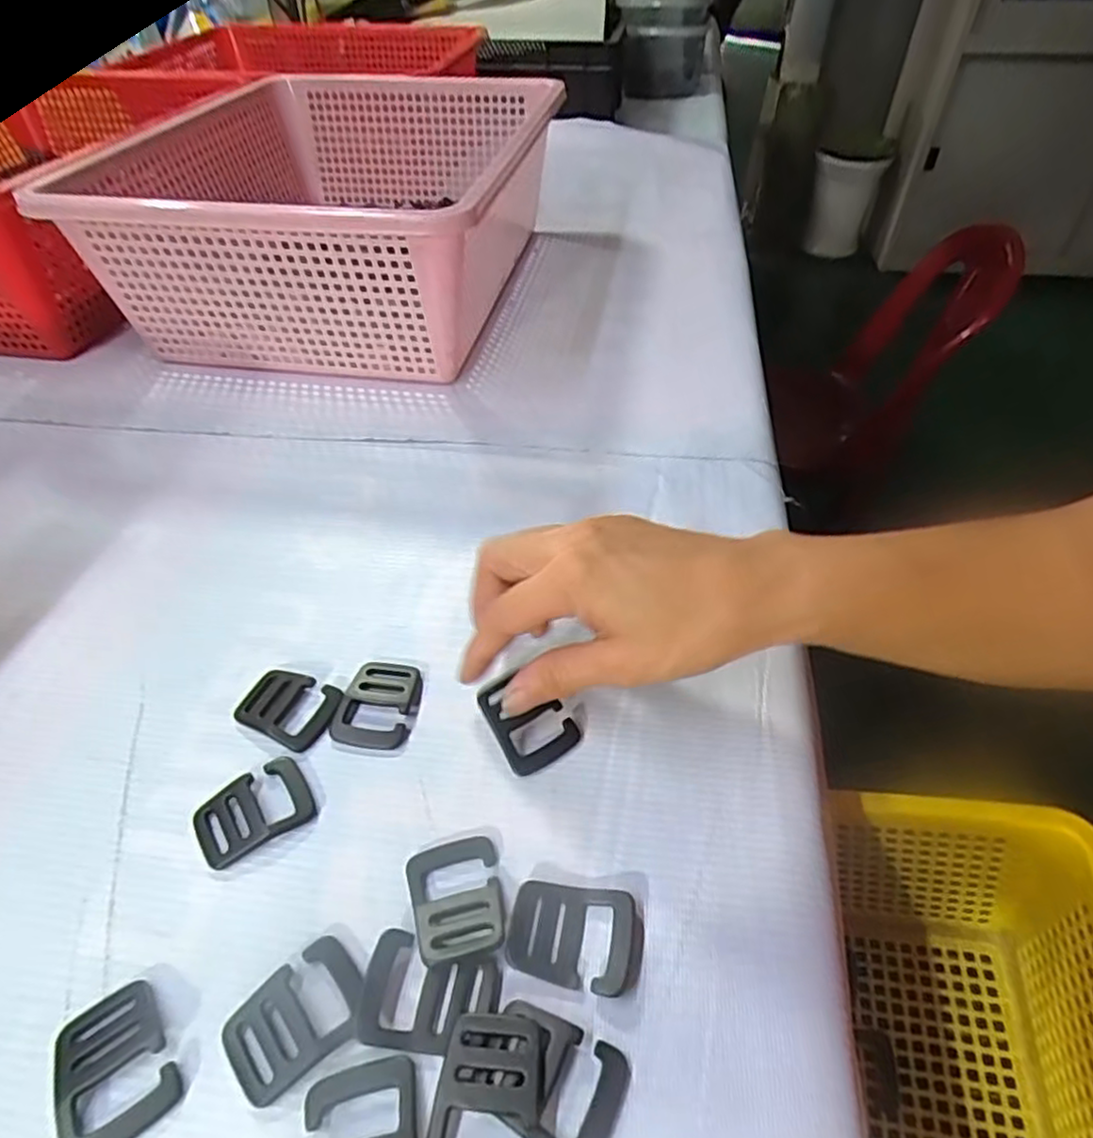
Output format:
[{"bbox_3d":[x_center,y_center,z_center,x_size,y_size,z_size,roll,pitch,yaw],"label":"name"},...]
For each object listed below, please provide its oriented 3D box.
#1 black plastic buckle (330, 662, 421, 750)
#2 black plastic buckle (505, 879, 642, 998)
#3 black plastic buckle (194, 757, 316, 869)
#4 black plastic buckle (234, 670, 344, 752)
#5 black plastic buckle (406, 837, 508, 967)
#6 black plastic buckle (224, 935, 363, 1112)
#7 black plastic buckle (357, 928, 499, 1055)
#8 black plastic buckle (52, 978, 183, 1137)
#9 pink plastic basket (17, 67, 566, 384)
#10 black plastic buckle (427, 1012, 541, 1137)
[{"bbox_3d":[-0.076,0.060,0.302,0.034,0.004,0.044,6,46,7],"label":"black plastic buckle"},{"bbox_3d":[0.010,0.127,0.233,0.045,0.005,0.032,6,46,7],"label":"black plastic buckle"},{"bbox_3d":[-0.117,0.096,0.268,0.043,0.005,0.032,-25,51,-22],"label":"black plastic buckle"},{"bbox_3d":[-0.116,0.061,0.301,0.042,0.005,0.032,20,49,19],"label":"black plastic buckle"},{"bbox_3d":[-0.033,0.118,0.243,0.032,0.007,0.041,-11,47,-10],"label":"black plastic buckle"},{"bbox_3d":[-0.081,0.146,0.218,0.042,0.006,0.032,-31,53,-26],"label":"black plastic buckle"},{"bbox_3d":[-0.039,0.140,0.221,0.042,0.006,0.032,4,46,5],"label":"black plastic buckle"},{"bbox_3d":[-0.137,0.156,0.210,0.033,0.006,0.044,-27,51,-23],"label":"black plastic buckle"},{"bbox_3d":[-0.154,-0.317,0.580,0.262,0.137,0.462,4,46,5],"label":"pink plastic basket"},{"bbox_3d":[-0.017,0.159,0.201,0.031,0.008,0.042,6,46,6],"label":"black plastic buckle"}]

